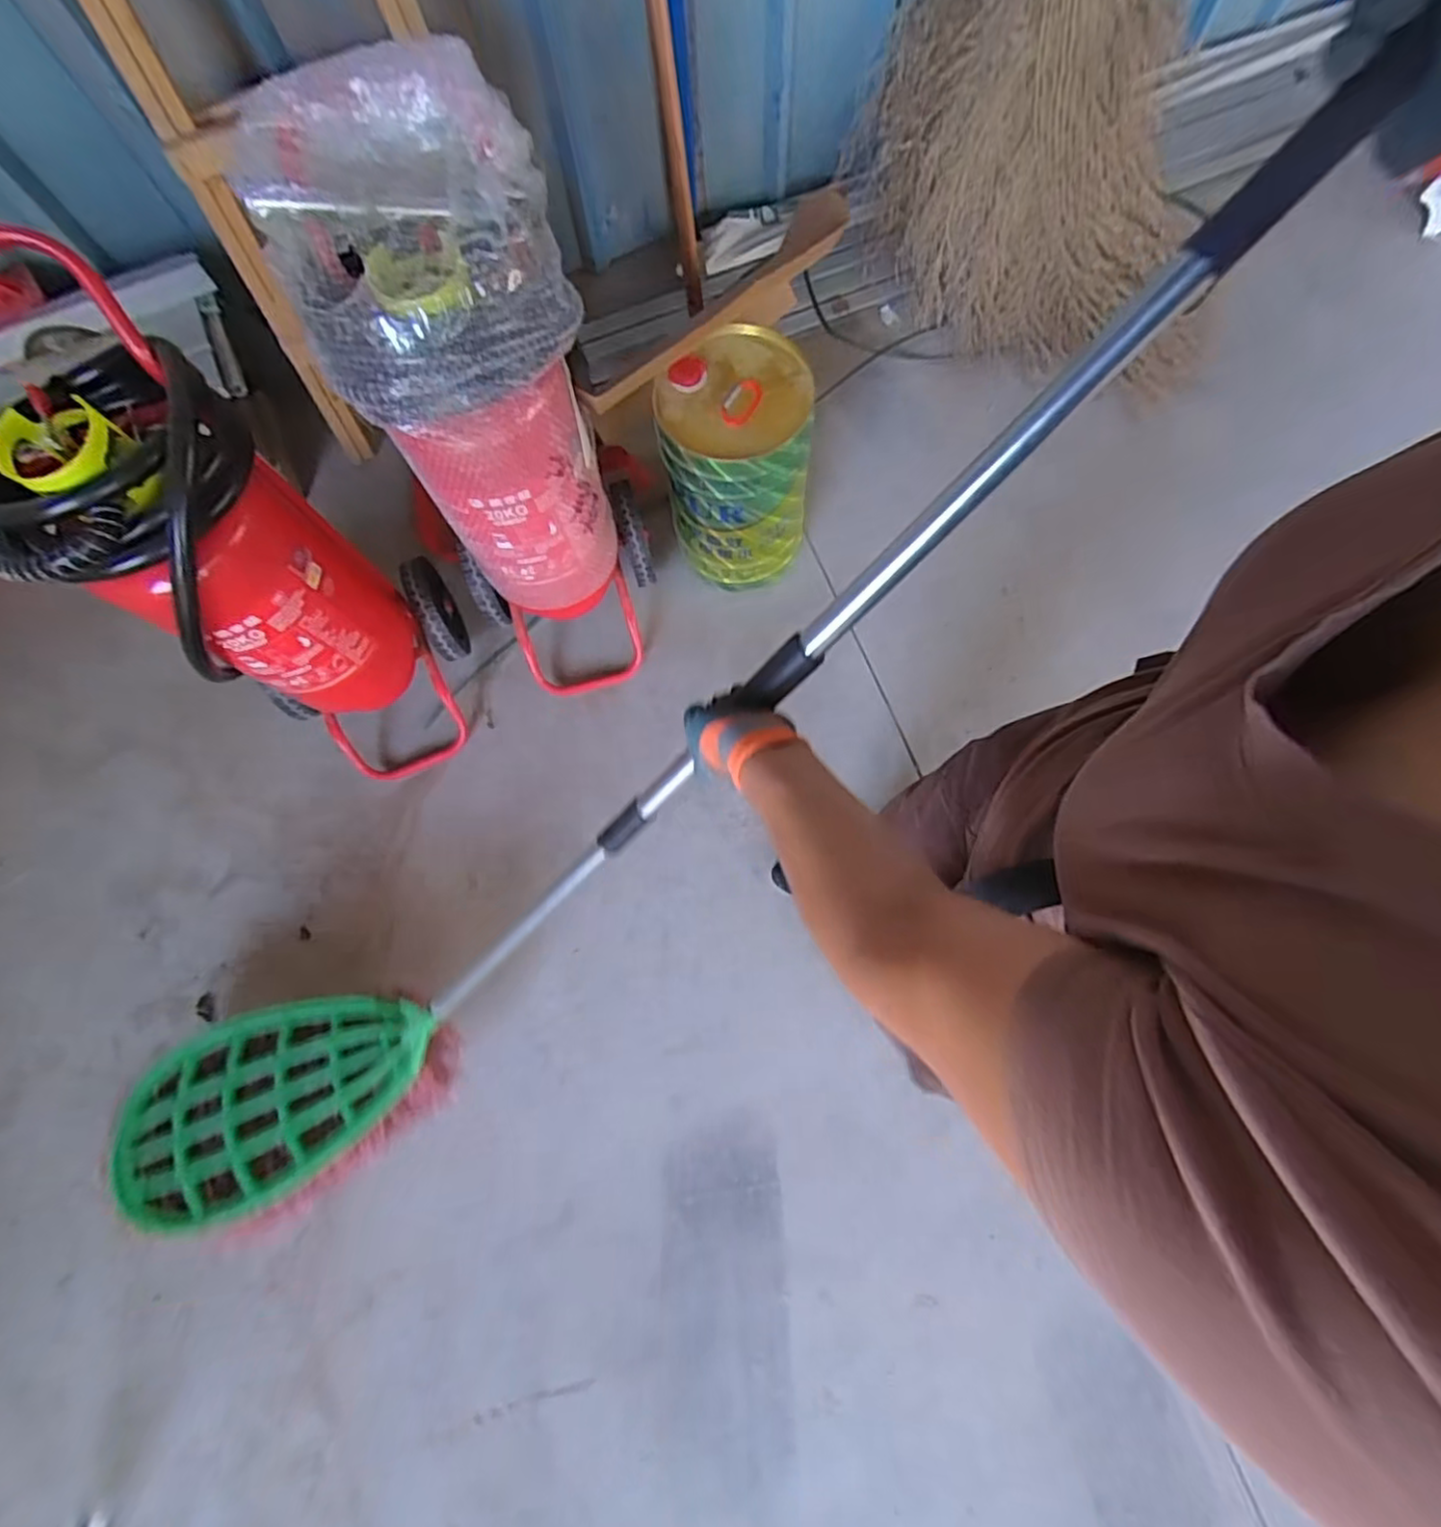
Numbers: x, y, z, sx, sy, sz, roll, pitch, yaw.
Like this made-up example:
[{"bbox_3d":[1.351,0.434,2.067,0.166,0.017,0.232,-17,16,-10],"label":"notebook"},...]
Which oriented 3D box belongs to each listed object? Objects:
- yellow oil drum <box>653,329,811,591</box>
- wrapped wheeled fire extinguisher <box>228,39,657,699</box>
[{"bbox_3d":[0.033,-0.550,1.274,0.271,0.386,0.241,-13,76,-2],"label":"yellow oil drum"},{"bbox_3d":[-0.327,-0.463,1.081,0.333,0.838,0.390,-17,76,-3],"label":"wrapped wheeled fire extinguisher"}]

